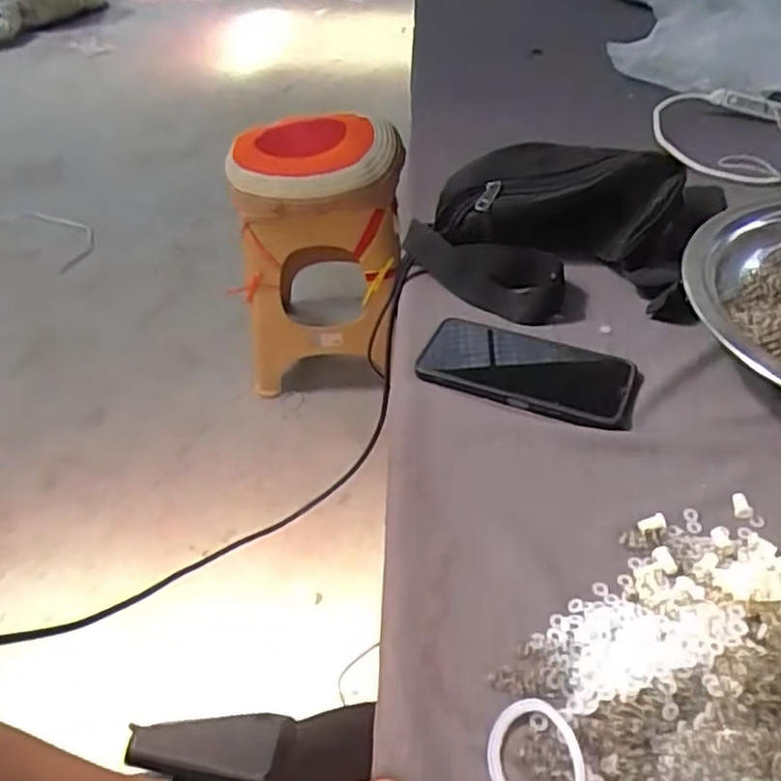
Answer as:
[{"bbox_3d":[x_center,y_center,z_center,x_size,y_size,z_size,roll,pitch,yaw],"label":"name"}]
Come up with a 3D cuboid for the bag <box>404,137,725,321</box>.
[{"bbox_3d":[0.160,-0.160,0.647,0.248,0.087,0.213,15,46,18],"label":"bag"}]

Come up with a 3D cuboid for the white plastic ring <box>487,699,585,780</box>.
[{"bbox_3d":[0.071,0.184,0.347,0.046,0.007,0.055,-5,49,17],"label":"white plastic ring"}]

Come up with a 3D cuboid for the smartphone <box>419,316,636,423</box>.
[{"bbox_3d":[0.107,-0.019,0.557,0.160,0.013,0.076,17,46,19],"label":"smartphone"}]

